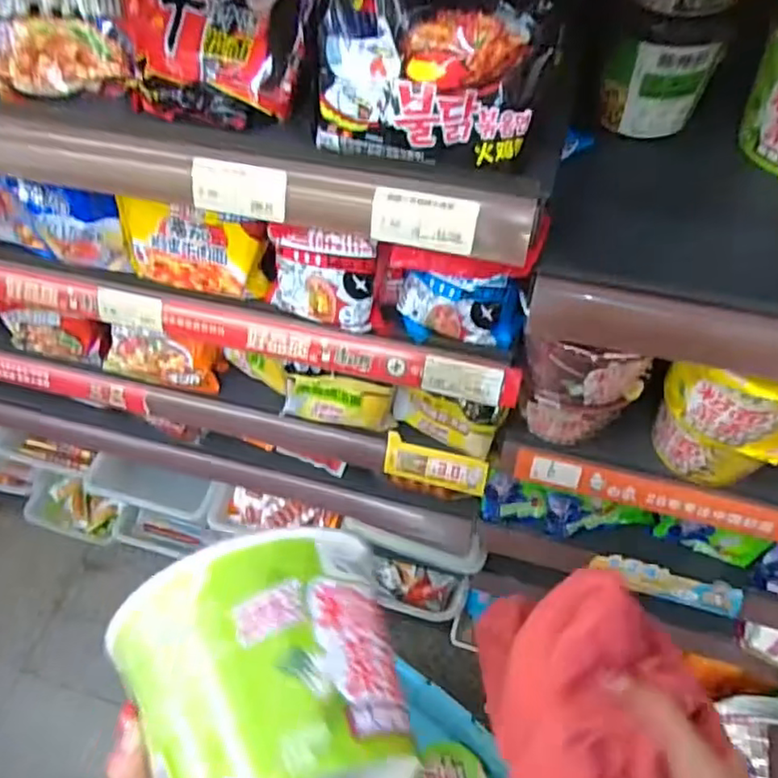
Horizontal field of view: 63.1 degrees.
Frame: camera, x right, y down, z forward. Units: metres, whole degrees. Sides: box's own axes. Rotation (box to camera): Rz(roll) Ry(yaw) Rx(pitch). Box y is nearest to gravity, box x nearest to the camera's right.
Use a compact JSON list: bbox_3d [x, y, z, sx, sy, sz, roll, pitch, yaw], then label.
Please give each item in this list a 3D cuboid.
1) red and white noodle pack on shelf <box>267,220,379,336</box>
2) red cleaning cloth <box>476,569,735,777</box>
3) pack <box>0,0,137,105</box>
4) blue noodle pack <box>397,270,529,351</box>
[{"bbox_3d":[-0.066,-0.099,0.590,0.108,0.104,0.036,7,59,8],"label":"red and white noodle pack on shelf"},{"bbox_3d":[0.096,0.148,0.283,0.090,0.070,0.116,-11,58,-3],"label":"red cleaning cloth"},{"bbox_3d":[-0.269,-0.297,0.508,0.138,0.112,0.038,0,26,-3],"label":"pack"},{"bbox_3d":[0.068,-0.074,0.603,0.118,0.085,0.033,9,59,9],"label":"blue noodle pack"}]

